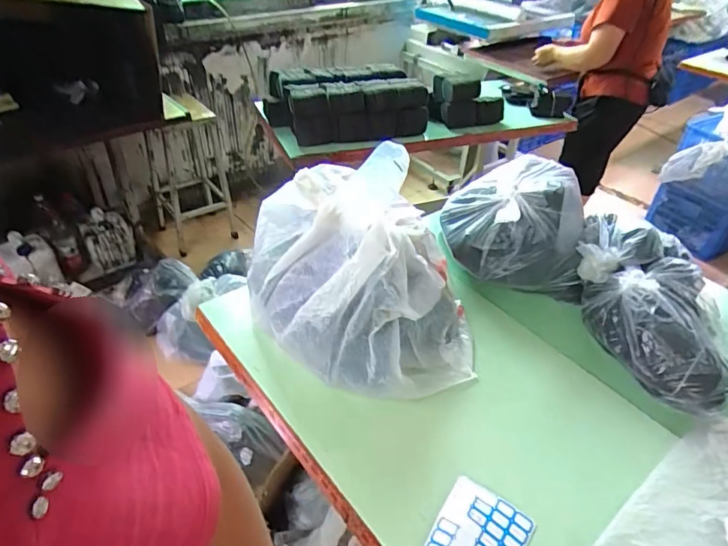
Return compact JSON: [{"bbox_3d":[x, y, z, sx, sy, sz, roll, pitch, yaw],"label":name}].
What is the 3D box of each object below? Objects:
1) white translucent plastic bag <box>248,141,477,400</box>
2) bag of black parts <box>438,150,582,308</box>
[{"bbox_3d":[-0.011,-0.007,0.938,0.441,0.356,0.373,2,42,8],"label":"white translucent plastic bag"},{"bbox_3d":[0.336,-0.088,1.100,0.290,0.249,0.238,-7,42,-2],"label":"bag of black parts"}]

